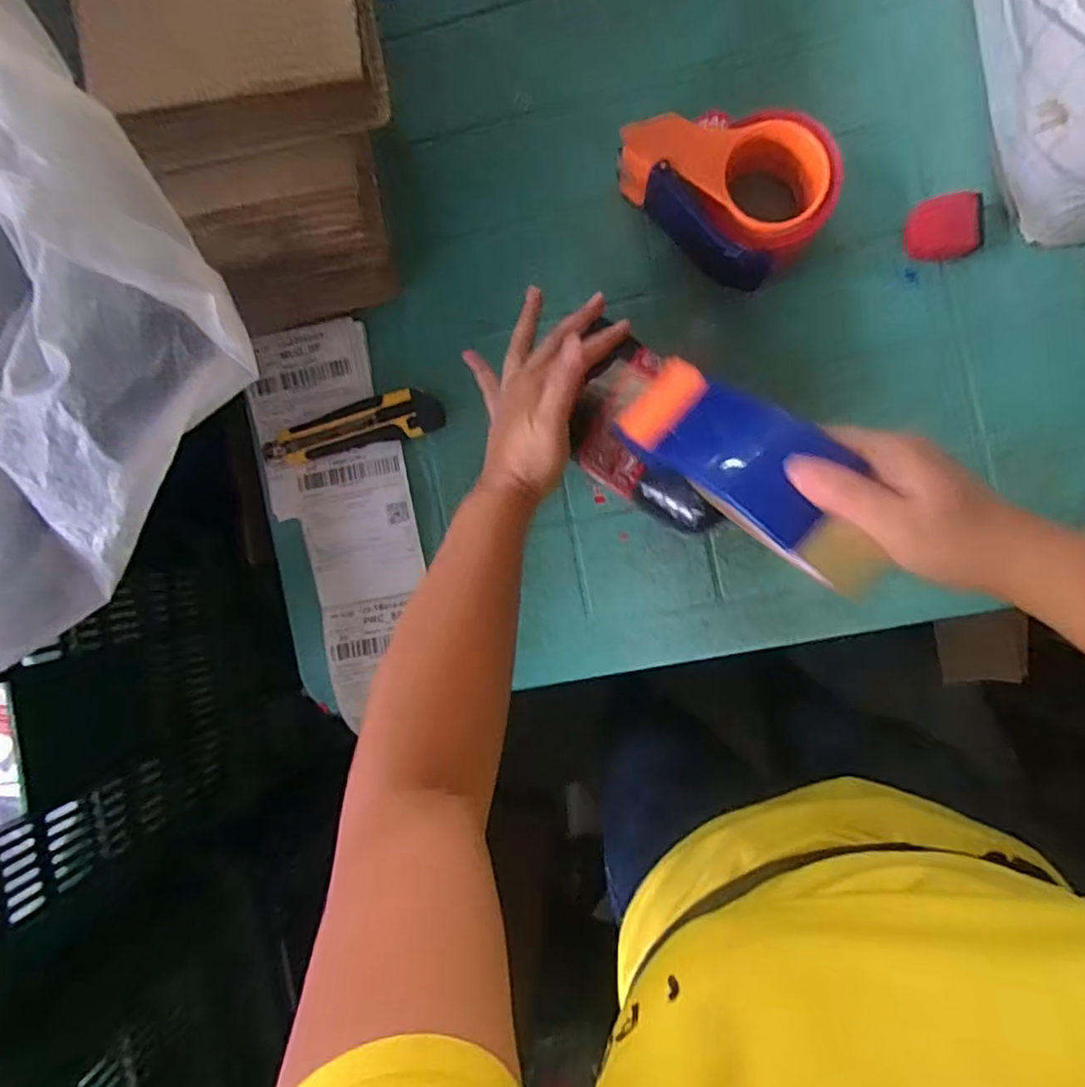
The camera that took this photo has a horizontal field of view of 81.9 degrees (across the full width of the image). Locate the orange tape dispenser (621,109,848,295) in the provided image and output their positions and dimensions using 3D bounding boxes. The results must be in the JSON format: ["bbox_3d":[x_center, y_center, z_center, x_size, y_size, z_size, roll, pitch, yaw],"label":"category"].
[{"bbox_3d":[0.148,-0.278,0.485,0.119,0.059,0.150,-41,86,7],"label":"orange tape dispenser"}]

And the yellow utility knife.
[{"bbox_3d":[-0.162,-0.101,0.536,0.156,0.017,0.040,-12,90,8],"label":"yellow utility knife"}]

